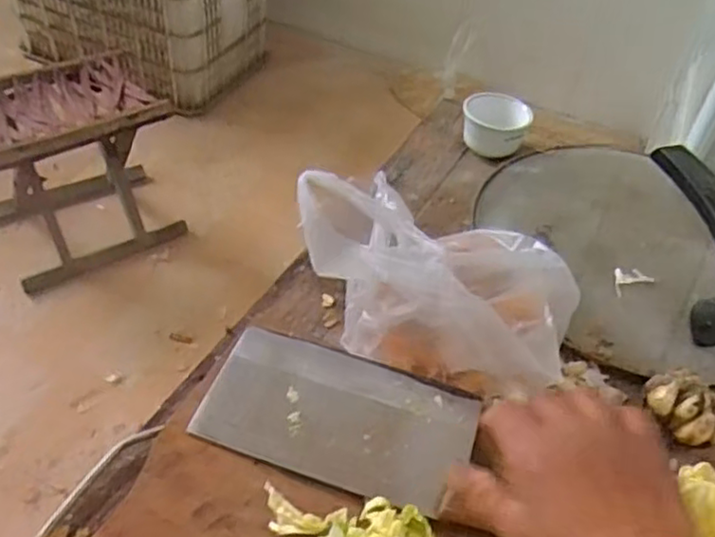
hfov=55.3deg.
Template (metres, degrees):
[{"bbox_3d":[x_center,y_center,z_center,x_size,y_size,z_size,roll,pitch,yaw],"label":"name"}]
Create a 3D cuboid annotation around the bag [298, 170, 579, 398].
[{"bbox_3d":[0.069,-0.011,0.527,0.208,0.095,0.155,22,48,13],"label":"bag"}]

